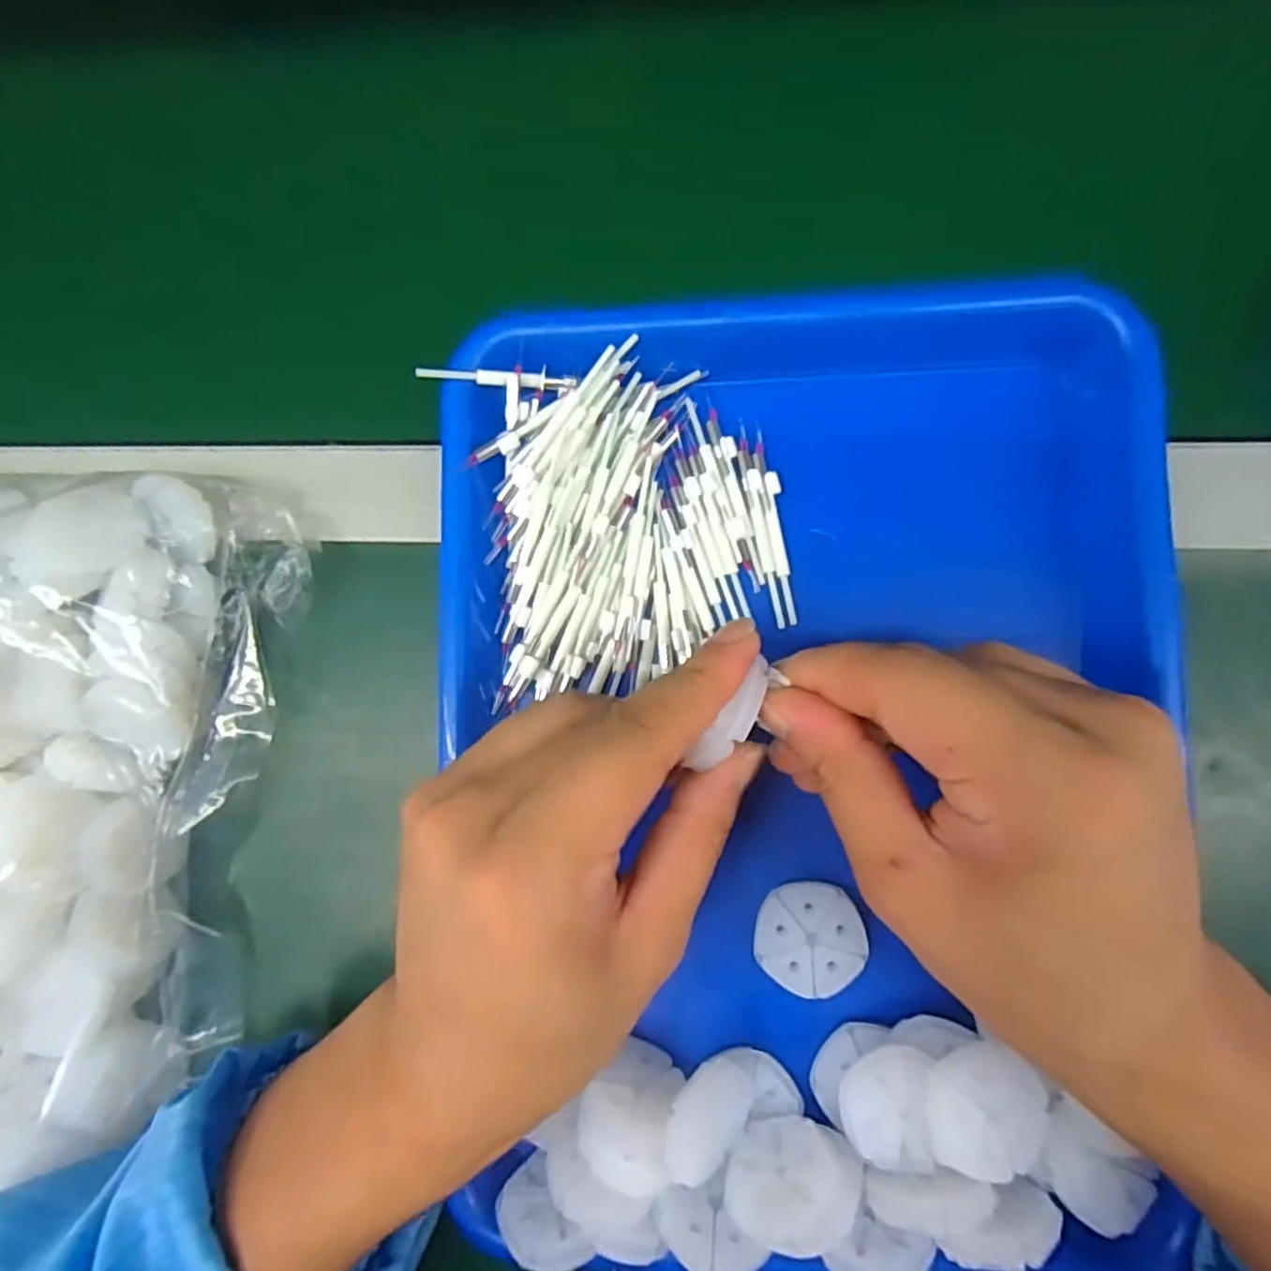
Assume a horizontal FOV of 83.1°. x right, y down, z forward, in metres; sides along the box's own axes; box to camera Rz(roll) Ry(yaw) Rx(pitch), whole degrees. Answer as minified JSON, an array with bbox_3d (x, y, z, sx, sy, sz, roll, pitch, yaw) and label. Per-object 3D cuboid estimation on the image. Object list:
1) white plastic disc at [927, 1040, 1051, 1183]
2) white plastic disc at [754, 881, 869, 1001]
[{"bbox_3d":[0.110,0.148,0.223,0.037,0.010,0.036,0,86,6],"label":"white plastic disc"},{"bbox_3d":[0.063,0.108,0.259,0.038,0.013,0.038,0,86,6],"label":"white plastic disc"}]

